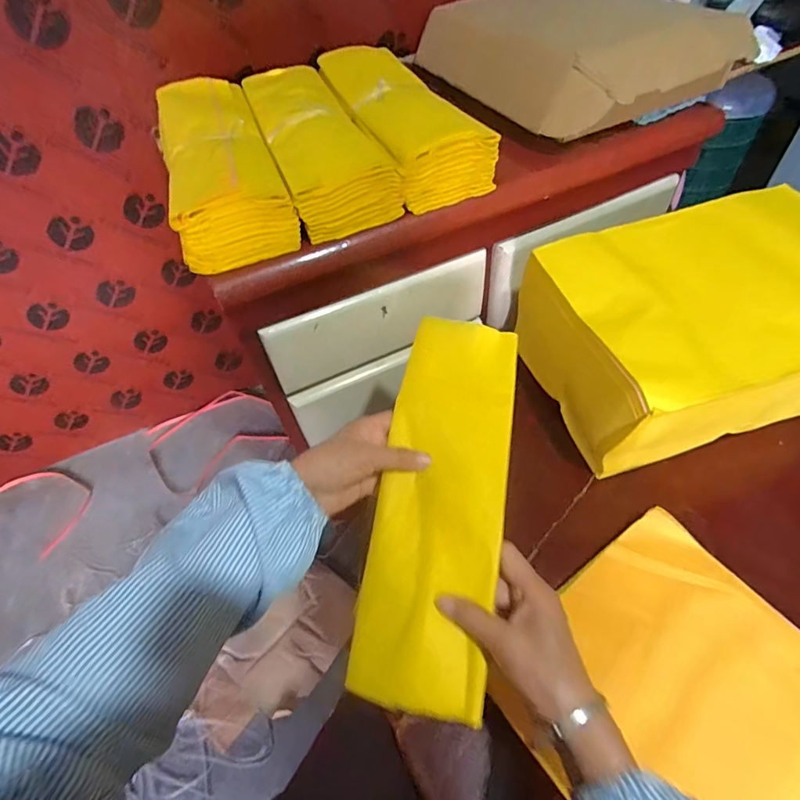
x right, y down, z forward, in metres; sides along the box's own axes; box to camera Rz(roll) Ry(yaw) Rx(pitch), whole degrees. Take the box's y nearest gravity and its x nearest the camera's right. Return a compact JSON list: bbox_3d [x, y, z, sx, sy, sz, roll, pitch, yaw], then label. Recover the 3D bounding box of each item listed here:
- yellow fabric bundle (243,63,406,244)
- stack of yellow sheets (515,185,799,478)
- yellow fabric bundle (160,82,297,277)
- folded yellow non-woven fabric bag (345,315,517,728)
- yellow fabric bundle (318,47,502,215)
[{"bbox_3d":[-0.121,-0.346,0.614,0.122,0.069,0.362,-21,55,-10],"label":"yellow fabric bundle"},{"bbox_3d":[0.367,-0.087,0.574,0.343,0.213,0.252,-14,54,-5],"label":"stack of yellow sheets"},{"bbox_3d":[-0.227,-0.300,0.587,0.121,0.073,0.340,-19,55,-9],"label":"yellow fabric bundle"},{"bbox_3d":[0.040,0.075,0.424,0.112,0.030,0.354,8,64,10],"label":"folded yellow non-woven fabric bag"},{"bbox_3d":[-0.006,-0.386,0.630,0.116,0.074,0.341,-21,55,-10],"label":"yellow fabric bundle"}]

